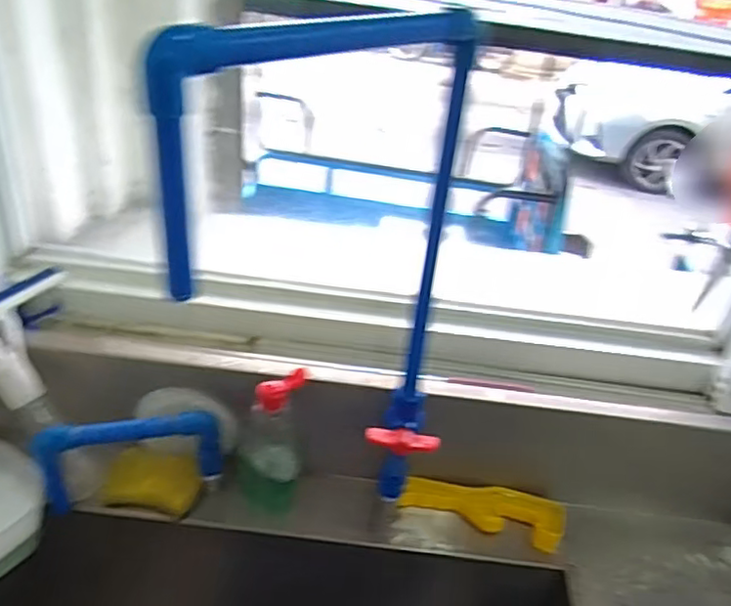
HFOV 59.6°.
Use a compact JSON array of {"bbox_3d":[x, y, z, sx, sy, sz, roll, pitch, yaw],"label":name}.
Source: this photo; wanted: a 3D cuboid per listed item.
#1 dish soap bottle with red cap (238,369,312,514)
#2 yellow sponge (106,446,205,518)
[{"bbox_3d":[-0.103,0.155,0.692,0.067,0.173,0.048,3,35,-6],"label":"dish soap bottle with red cap"},{"bbox_3d":[-0.233,0.199,0.712,0.099,0.029,0.064,9,66,3],"label":"yellow sponge"}]

